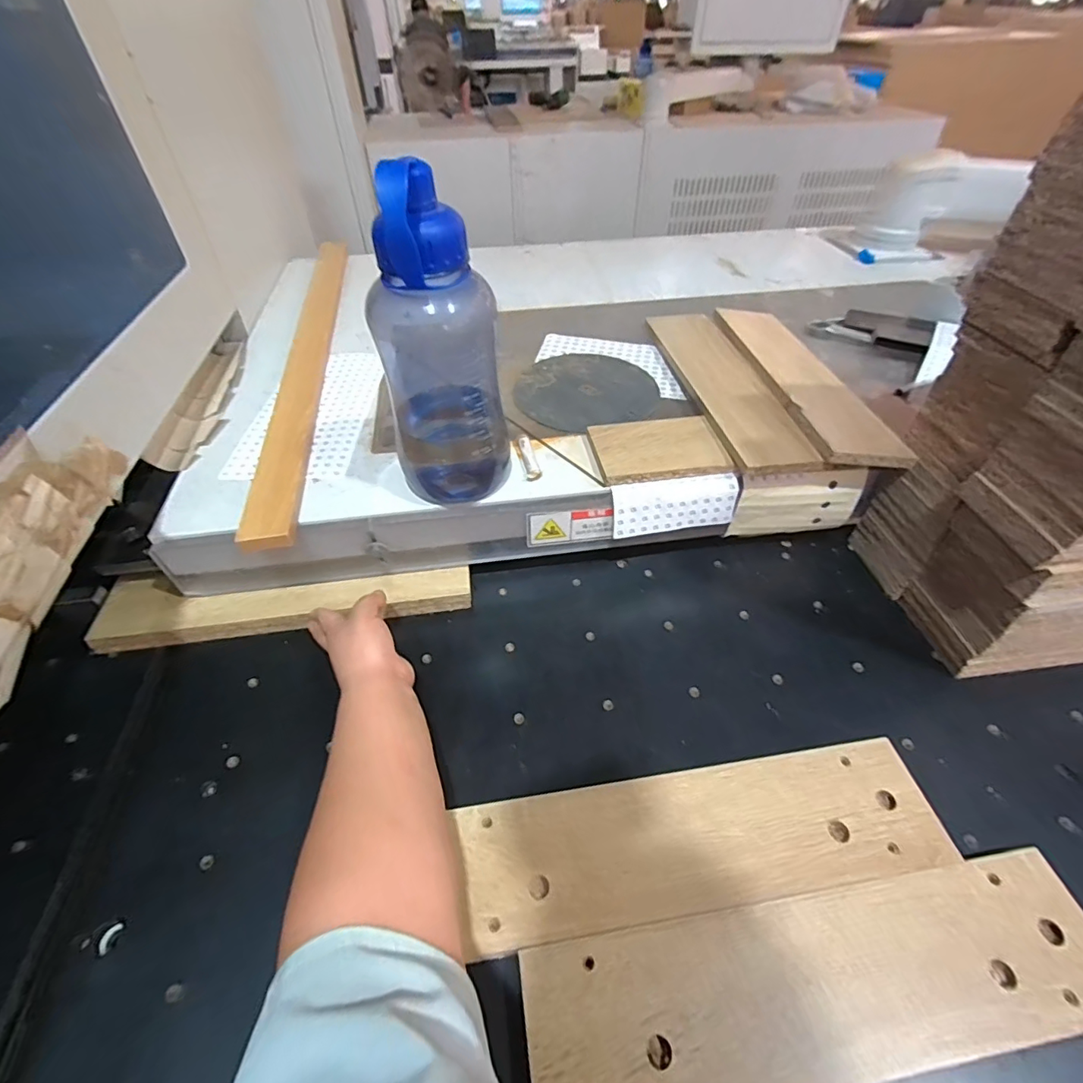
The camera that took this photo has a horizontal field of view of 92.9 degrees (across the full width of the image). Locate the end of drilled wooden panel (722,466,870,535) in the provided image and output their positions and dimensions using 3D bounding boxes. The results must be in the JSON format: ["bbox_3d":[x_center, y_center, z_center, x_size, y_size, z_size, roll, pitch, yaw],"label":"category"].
[{"bbox_3d":[0.278,-0.042,0.558,0.141,0.080,0.019,-5,47,-2],"label":"end of drilled wooden panel"}]

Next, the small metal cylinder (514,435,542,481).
[{"bbox_3d":[-0.015,-0.091,0.545,0.017,0.011,0.071,-12,47,-9],"label":"small metal cylinder"}]

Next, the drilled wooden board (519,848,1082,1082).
[{"bbox_3d":[0.177,0.277,0.322,0.370,0.020,0.091,-8,47,-5],"label":"drilled wooden board"}]

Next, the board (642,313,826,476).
[{"bbox_3d":[0.216,-0.197,0.626,0.087,0.012,0.356,-7,46,-2],"label":"board"}]

